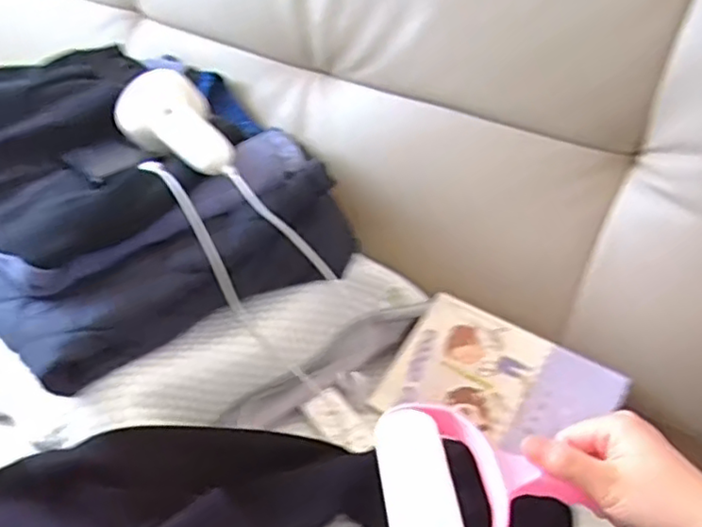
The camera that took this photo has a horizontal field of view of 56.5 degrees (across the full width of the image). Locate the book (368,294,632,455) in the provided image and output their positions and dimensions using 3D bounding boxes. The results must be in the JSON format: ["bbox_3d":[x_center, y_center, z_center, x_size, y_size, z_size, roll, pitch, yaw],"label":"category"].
[{"bbox_3d":[0.136,0.114,0.618,0.203,0.011,0.129,23,71,29],"label":"book"}]

